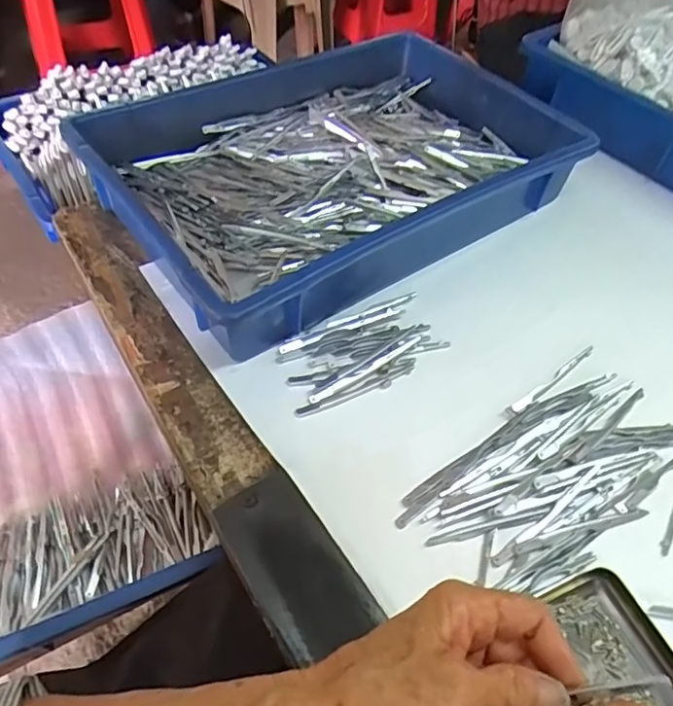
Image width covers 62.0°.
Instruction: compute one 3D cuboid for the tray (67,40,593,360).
[{"bbox_3d":[0.004,-0.188,0.531,0.415,0.075,0.290,-28,59,-24],"label":"tray"}]

